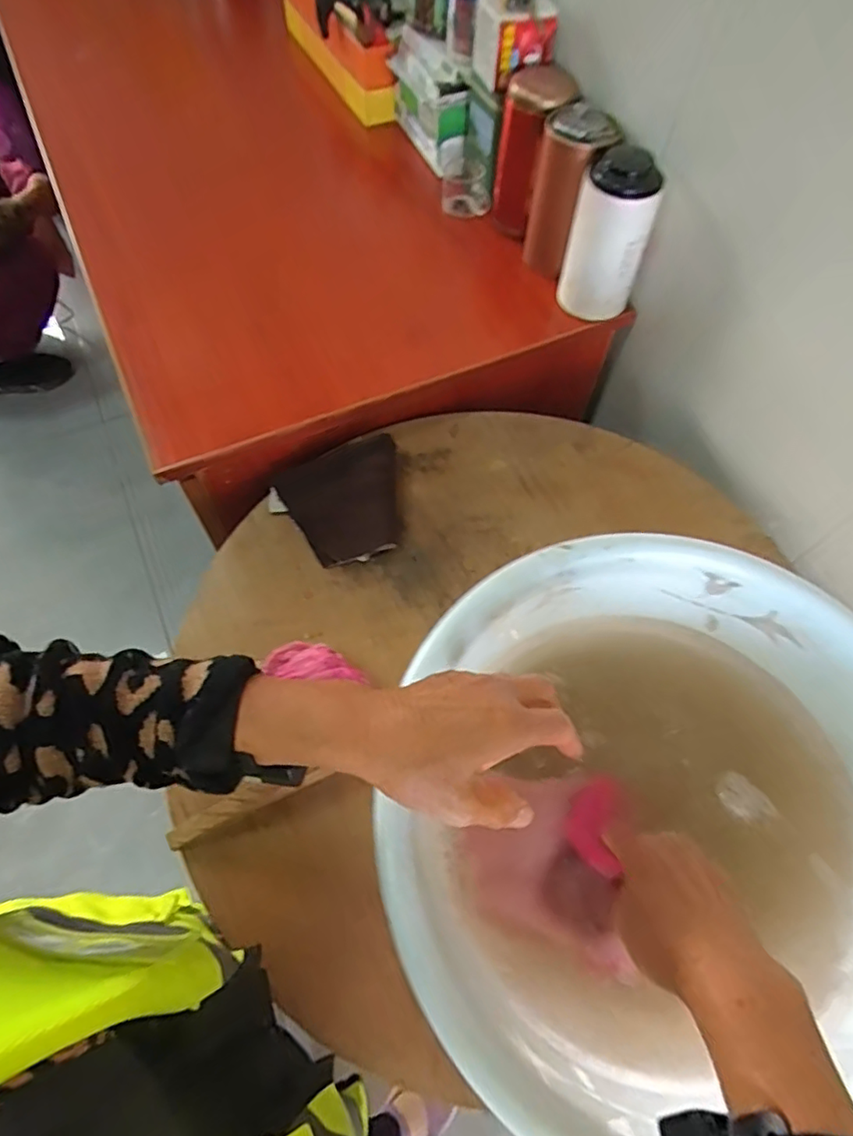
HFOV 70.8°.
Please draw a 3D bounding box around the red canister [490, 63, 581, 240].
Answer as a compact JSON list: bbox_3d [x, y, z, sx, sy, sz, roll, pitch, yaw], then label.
[{"bbox_3d":[0.137,-0.515,0.752,0.078,0.158,0.082,1,61,-2],"label":"red canister"}]

